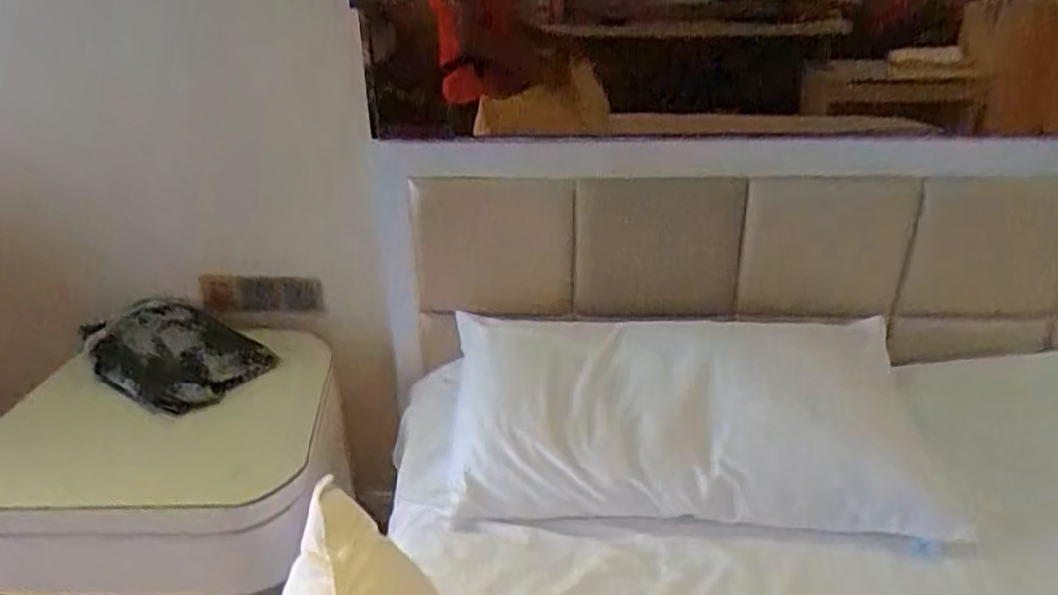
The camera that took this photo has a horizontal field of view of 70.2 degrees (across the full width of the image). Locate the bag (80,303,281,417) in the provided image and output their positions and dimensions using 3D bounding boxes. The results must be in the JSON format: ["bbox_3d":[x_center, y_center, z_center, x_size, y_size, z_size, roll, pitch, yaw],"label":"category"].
[{"bbox_3d":[-0.734,0.106,1.532,0.351,0.122,0.216,16,32,28],"label":"bag"}]

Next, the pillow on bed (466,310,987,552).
[{"bbox_3d":[0.249,0.196,1.292,0.767,0.177,0.425,1,28,4],"label":"pillow on bed"}]

